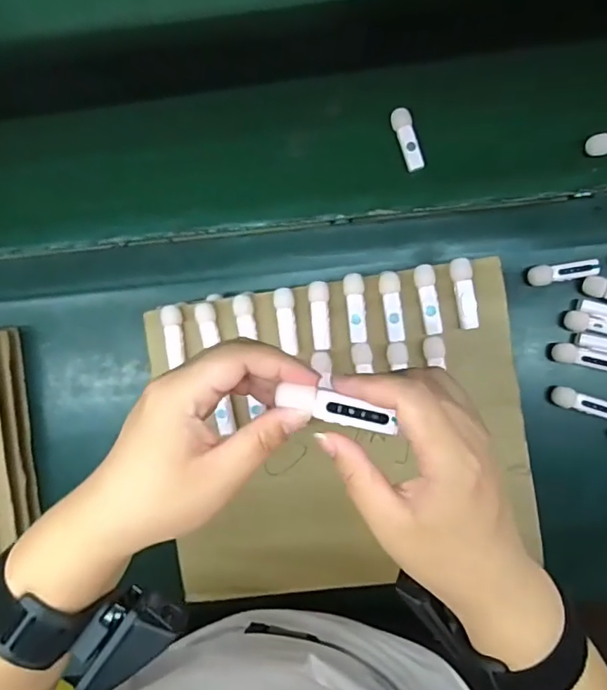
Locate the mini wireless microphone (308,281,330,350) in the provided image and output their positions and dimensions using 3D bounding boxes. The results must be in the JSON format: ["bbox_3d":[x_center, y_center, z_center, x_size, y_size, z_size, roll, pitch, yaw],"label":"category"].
[{"bbox_3d":[0.016,-0.027,0.505,0.019,0.012,0.064,-5,87,6],"label":"mini wireless microphone"}]

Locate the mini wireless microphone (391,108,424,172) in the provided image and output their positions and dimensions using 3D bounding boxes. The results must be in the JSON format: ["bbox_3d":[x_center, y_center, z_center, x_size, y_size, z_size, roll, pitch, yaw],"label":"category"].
[{"bbox_3d":[0.109,-0.212,0.550,0.020,0.015,0.064,-20,86,5],"label":"mini wireless microphone"}]

